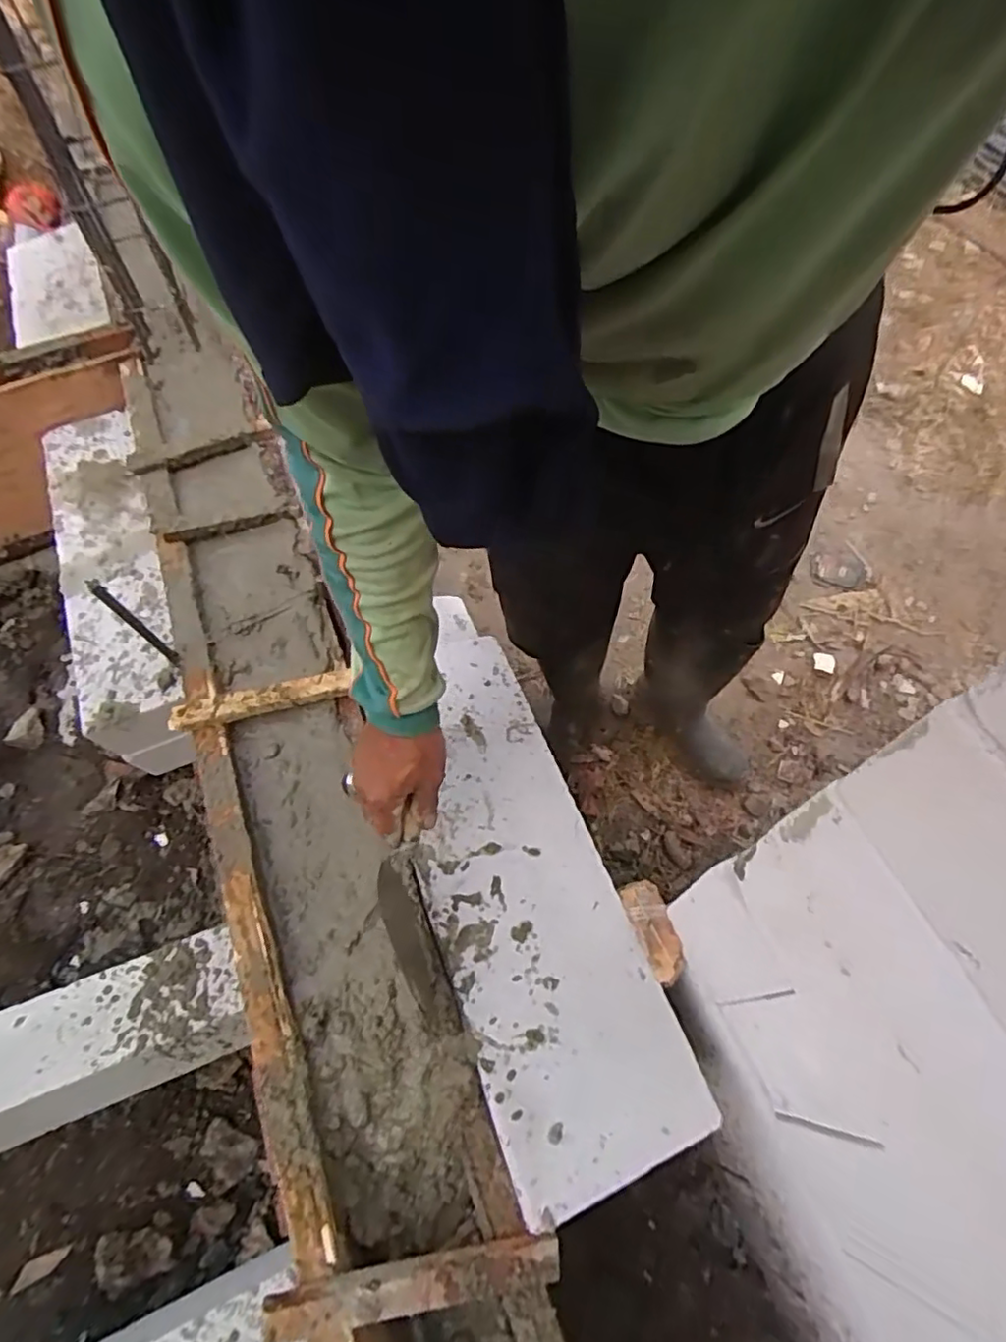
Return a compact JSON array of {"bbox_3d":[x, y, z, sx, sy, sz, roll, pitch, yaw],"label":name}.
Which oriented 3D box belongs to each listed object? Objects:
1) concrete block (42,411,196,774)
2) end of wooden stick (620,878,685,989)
[{"bbox_3d":[-0.599,-0.135,1.045,0.163,0.235,0.598,-22,64,-9],"label":"concrete block"},{"bbox_3d":[0.160,0.274,0.659,0.040,0.016,0.101,-18,63,-7],"label":"end of wooden stick"}]

